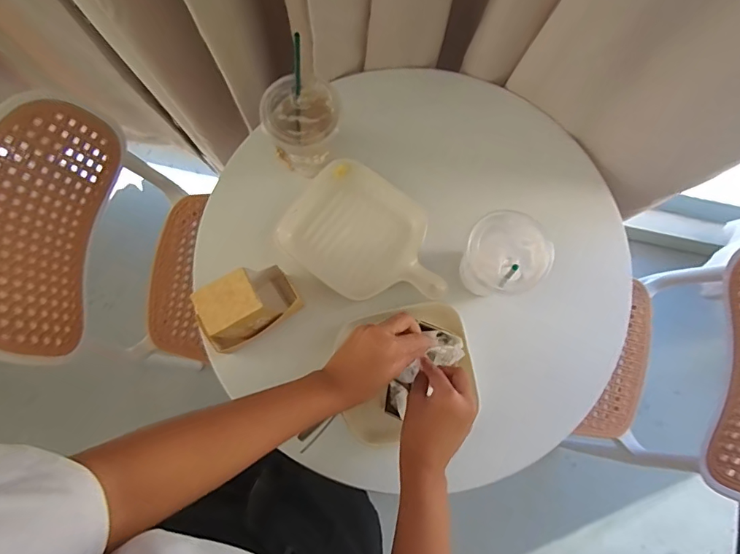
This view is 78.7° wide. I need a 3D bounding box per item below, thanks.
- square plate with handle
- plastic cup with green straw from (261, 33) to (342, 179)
[{"bbox_3d":[0.000,-0.048,0.611,0.220,0.031,0.159,37,81,6],"label":"square plate with handle"},{"bbox_3d":[-0.082,-0.194,0.559,0.088,0.158,0.089,0,79,-1],"label":"plastic cup with green straw"}]

